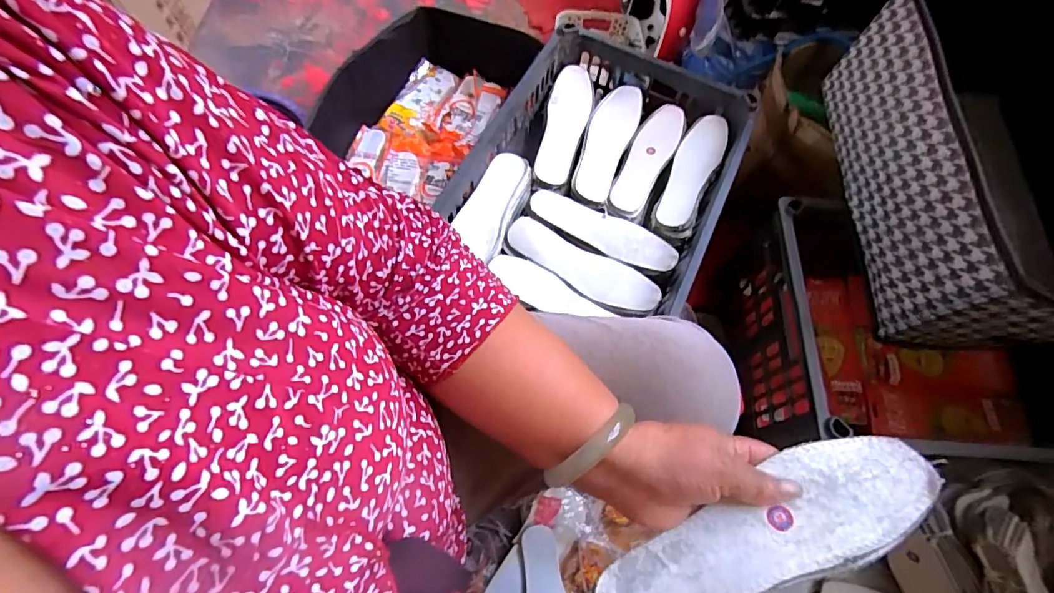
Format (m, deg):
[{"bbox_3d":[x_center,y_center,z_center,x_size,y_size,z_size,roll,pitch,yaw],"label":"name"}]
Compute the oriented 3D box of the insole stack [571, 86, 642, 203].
[{"bbox_3d":[0.125,-0.240,0.801,0.074,0.057,0.228,20,71,10],"label":"insole stack"}]

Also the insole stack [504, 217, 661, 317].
[{"bbox_3d":[0.074,-0.042,0.686,0.229,0.026,0.079,28,73,12],"label":"insole stack"}]

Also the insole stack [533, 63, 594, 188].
[{"bbox_3d":[0.057,-0.271,0.788,0.065,0.036,0.227,14,70,8],"label":"insole stack"}]

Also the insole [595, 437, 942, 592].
[{"bbox_3d":[0.152,0.153,0.315,0.229,0.006,0.068,-22,47,-4],"label":"insole"}]

